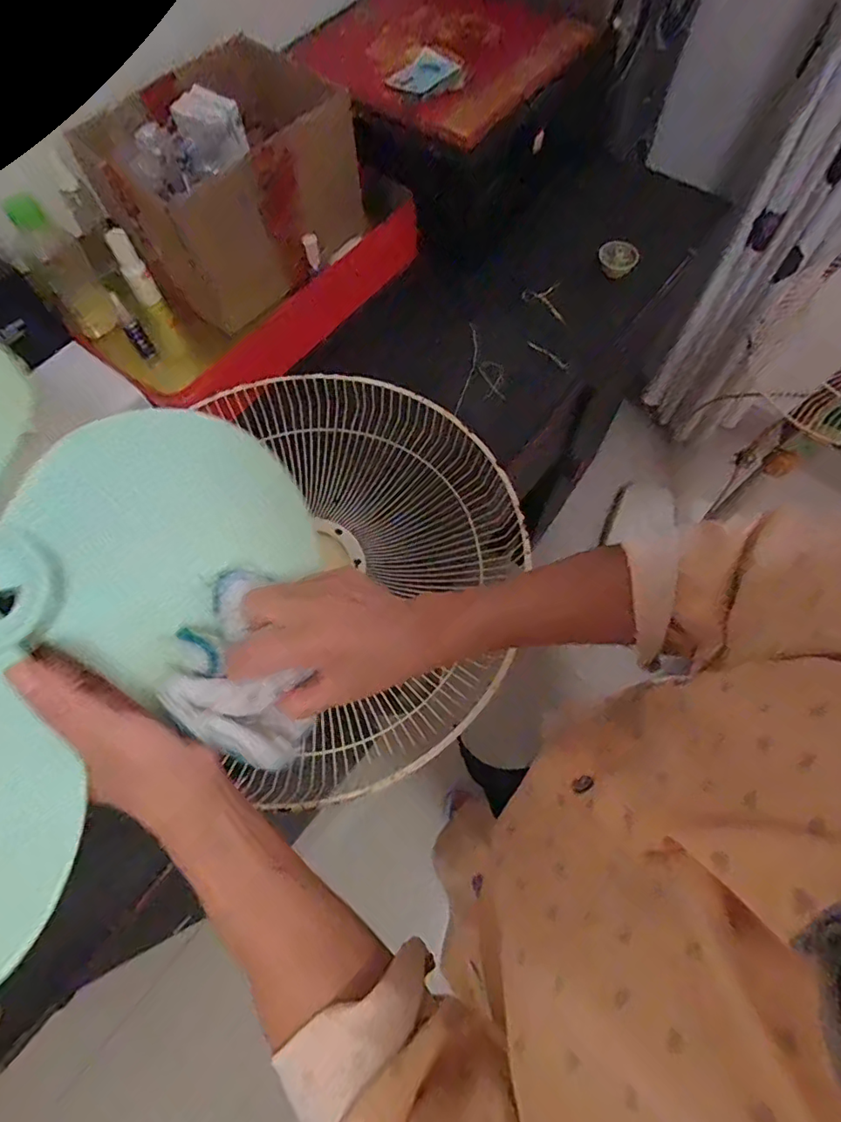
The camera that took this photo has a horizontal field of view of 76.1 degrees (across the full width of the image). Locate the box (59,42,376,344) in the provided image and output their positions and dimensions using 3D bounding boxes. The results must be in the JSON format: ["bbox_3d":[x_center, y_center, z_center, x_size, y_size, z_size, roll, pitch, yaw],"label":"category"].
[{"bbox_3d":[-0.230,-0.473,0.669,0.213,0.153,0.264,40,73,16],"label":"box"}]

